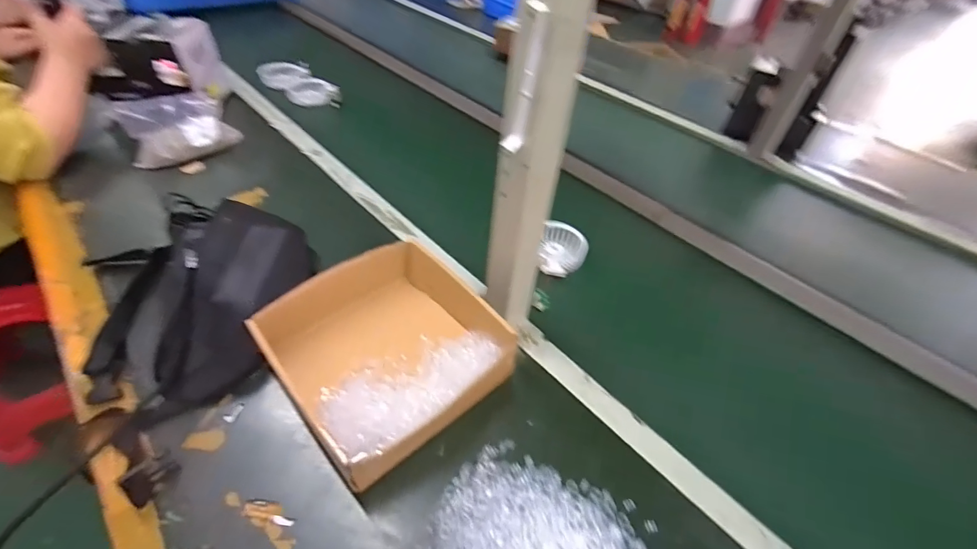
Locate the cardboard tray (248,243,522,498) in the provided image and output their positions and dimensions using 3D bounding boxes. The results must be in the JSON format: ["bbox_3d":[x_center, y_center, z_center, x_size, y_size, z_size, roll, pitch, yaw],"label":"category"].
[{"bbox_3d":[-0.108,0.078,0.480,0.205,0.072,0.206,-32,56,-29],"label":"cardboard tray"}]

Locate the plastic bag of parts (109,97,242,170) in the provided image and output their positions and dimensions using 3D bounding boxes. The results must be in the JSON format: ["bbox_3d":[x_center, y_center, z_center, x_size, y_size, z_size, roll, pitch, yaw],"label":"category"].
[{"bbox_3d":[-0.540,-0.259,0.773,0.163,0.084,0.085,-21,51,-24],"label":"plastic bag of parts"}]

